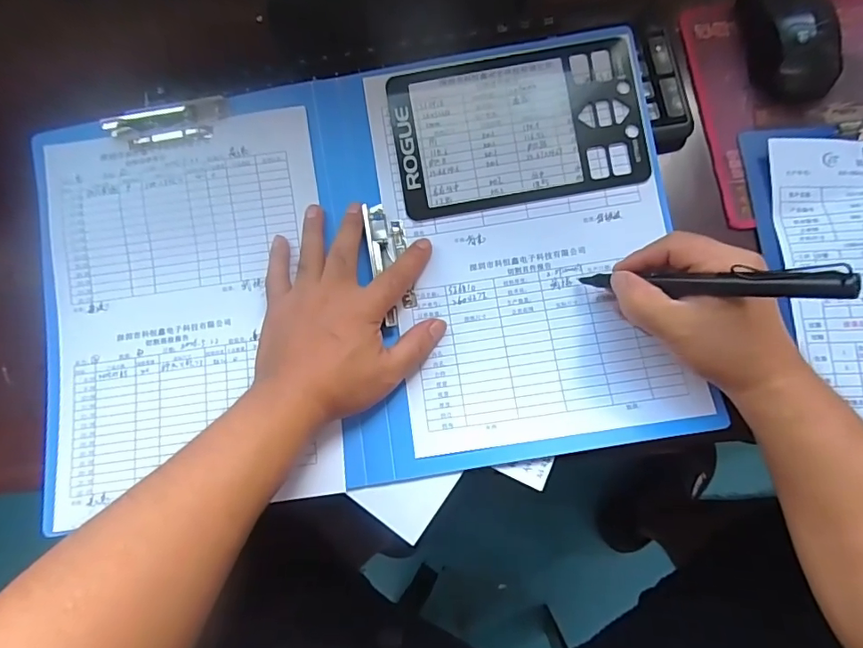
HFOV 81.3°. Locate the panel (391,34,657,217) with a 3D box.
[{"bbox_3d":[0.068,-0.153,0.394,0.190,0.004,0.117,-9,87,2],"label":"panel"}]

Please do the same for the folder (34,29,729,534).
[{"bbox_3d":[-0.063,-0.038,0.380,0.475,0.026,0.310,-10,81,2],"label":"folder"}]

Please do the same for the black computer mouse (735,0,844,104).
[{"bbox_3d":[0.288,-0.234,0.400,0.054,0.033,0.103,-8,76,3],"label":"black computer mouse"}]

